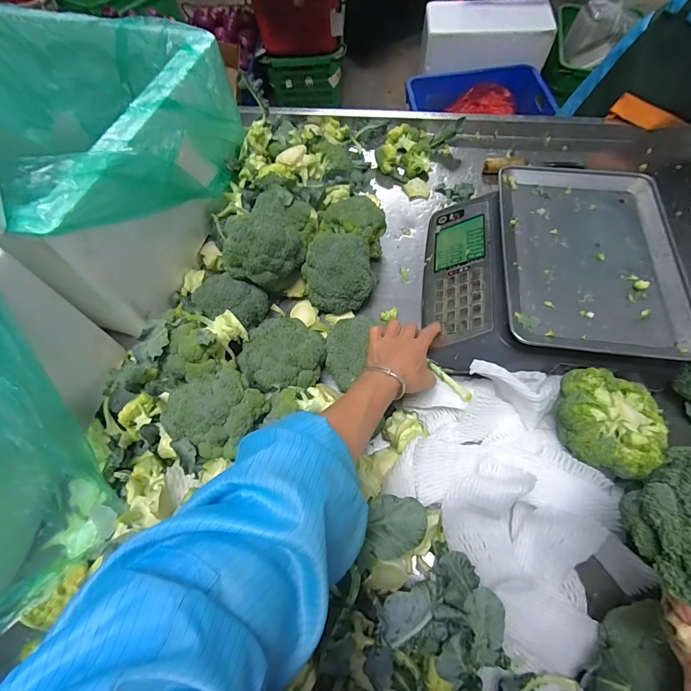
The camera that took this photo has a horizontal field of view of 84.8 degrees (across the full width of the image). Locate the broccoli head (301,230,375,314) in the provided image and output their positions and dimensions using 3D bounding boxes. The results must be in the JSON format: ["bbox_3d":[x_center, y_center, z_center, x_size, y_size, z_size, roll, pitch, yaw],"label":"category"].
[{"bbox_3d":[-0.012,-0.115,0.599,0.106,0.079,0.098,-1,64,2],"label":"broccoli head"}]

